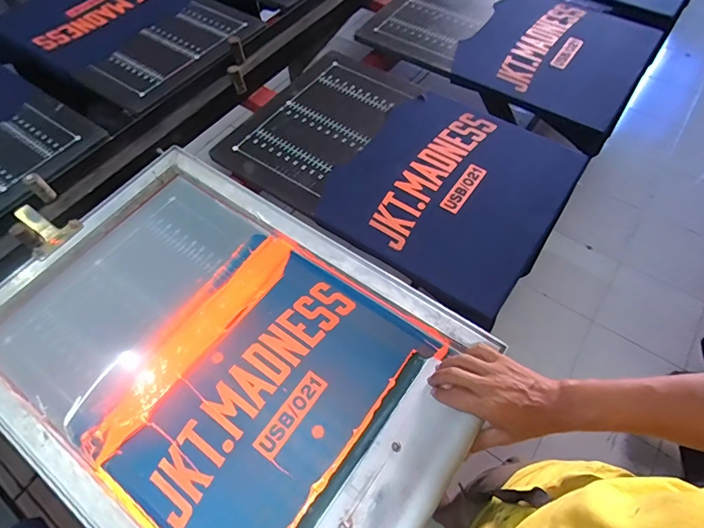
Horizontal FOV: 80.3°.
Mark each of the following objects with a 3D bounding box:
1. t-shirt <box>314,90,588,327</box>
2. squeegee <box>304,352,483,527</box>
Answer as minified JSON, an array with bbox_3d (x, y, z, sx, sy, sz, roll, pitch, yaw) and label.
[{"bbox_3d":[0.083,-0.185,0.798,0.590,0.067,0.400,32,66,17],"label":"t-shirt"},{"bbox_3d":[0.040,0.255,0.474,0.113,0.028,0.320,14,55,45],"label":"squeegee"}]

